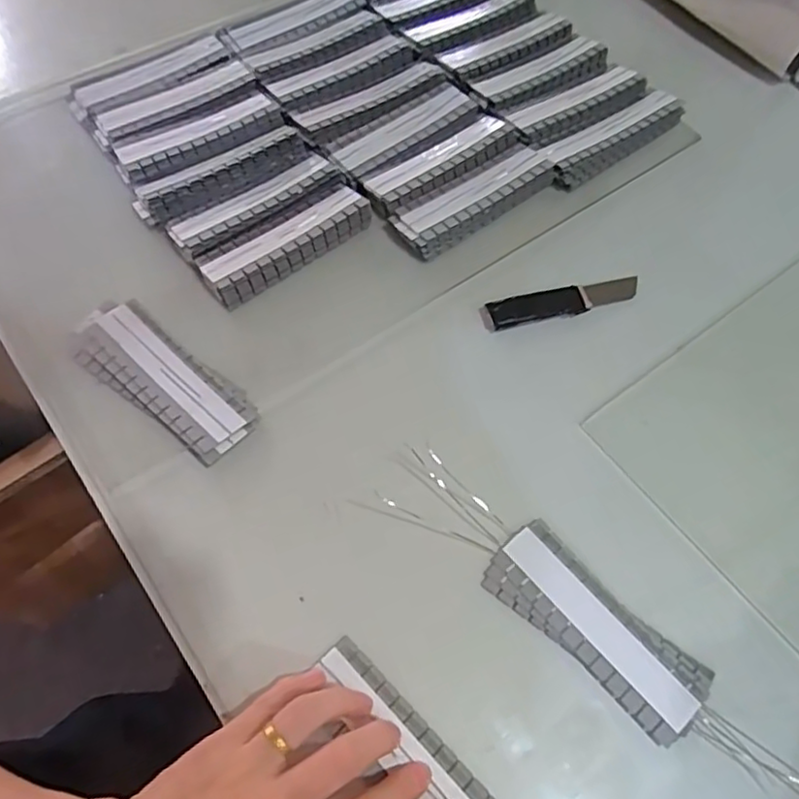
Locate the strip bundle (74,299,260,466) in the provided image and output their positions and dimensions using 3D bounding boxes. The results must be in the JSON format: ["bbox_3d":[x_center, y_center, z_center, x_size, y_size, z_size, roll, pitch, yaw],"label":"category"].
[{"bbox_3d":[-0.151,-0.014,0.416,0.133,0.018,0.050,38,68,17],"label":"strip bundle"}]

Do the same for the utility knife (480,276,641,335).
[{"bbox_3d":[0.115,-0.068,0.458,0.115,0.005,0.023,-12,64,-7],"label":"utility knife"}]

